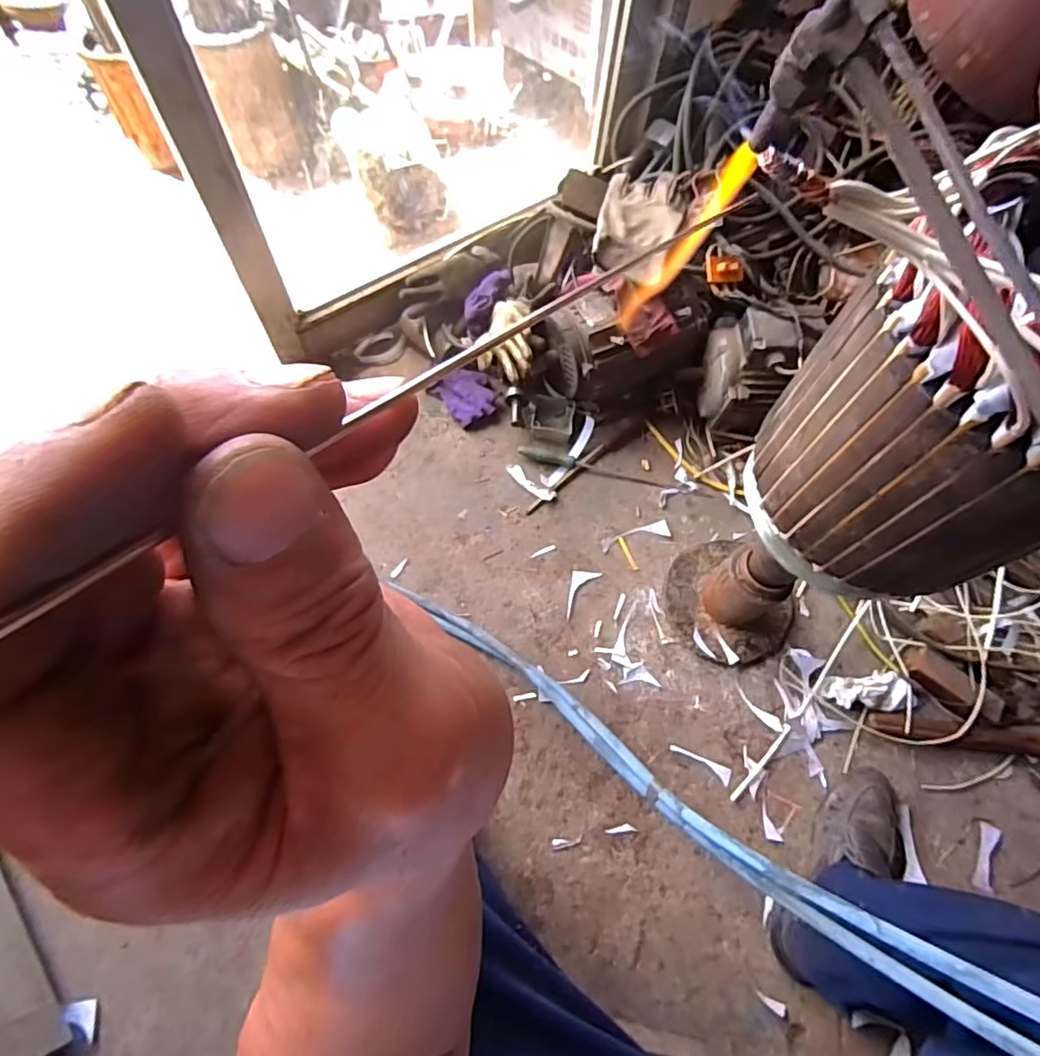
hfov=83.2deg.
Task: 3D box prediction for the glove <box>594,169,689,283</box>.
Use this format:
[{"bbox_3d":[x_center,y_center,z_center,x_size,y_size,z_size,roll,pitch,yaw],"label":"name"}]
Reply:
[{"bbox_3d":[0.202,-0.507,0.964,0.137,0.038,0.218,16,66,4],"label":"glove"}]

